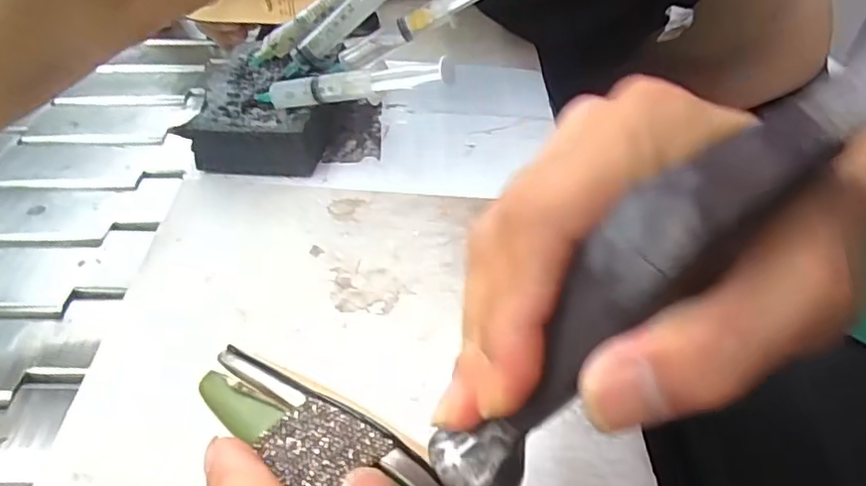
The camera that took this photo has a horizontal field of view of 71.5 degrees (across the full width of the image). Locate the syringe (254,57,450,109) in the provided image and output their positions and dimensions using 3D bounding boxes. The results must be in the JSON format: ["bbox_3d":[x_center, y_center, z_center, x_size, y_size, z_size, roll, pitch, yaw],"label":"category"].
[{"bbox_3d":[-0.052,-0.095,0.360,0.145,0.017,0.019,1,40,30],"label":"syringe"}]

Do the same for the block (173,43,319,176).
[{"bbox_3d":[-0.110,-0.095,0.416,0.084,0.037,0.118,5,44,5],"label":"block"}]

